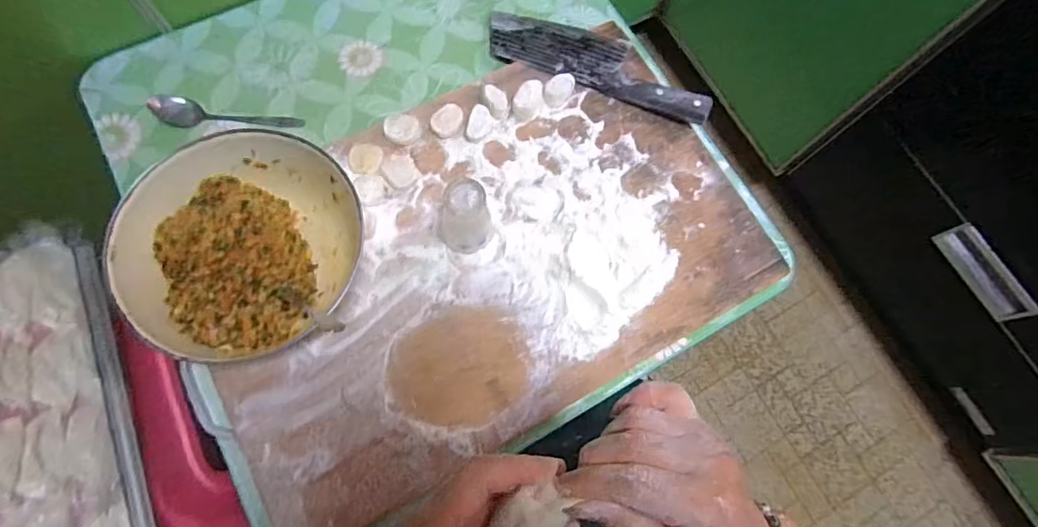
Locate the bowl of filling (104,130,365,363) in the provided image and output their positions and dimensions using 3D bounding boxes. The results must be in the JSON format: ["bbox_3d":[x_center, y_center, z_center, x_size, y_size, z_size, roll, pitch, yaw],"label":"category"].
[{"bbox_3d":[-0.247,-0.021,0.479,0.194,0.100,0.168,-40,80,-13],"label":"bowl of filling"}]

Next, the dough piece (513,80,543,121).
[{"bbox_3d":[0.011,-0.181,0.578,0.026,0.021,0.043,27,74,4],"label":"dough piece"}]

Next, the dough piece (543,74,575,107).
[{"bbox_3d":[0.044,-0.192,0.584,0.030,0.019,0.036,15,73,0],"label":"dough piece"}]

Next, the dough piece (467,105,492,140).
[{"bbox_3d":[-0.043,-0.152,0.564,0.024,0.008,0.040,11,73,-1],"label":"dough piece"}]

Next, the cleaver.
[{"bbox_3d":[0.090,-0.233,0.599,0.269,0.028,0.072,23,74,3],"label":"cleaver"}]

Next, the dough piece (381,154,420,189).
[{"bbox_3d":[-0.125,-0.097,0.548,0.034,0.016,0.042,-22,77,-10],"label":"dough piece"}]

